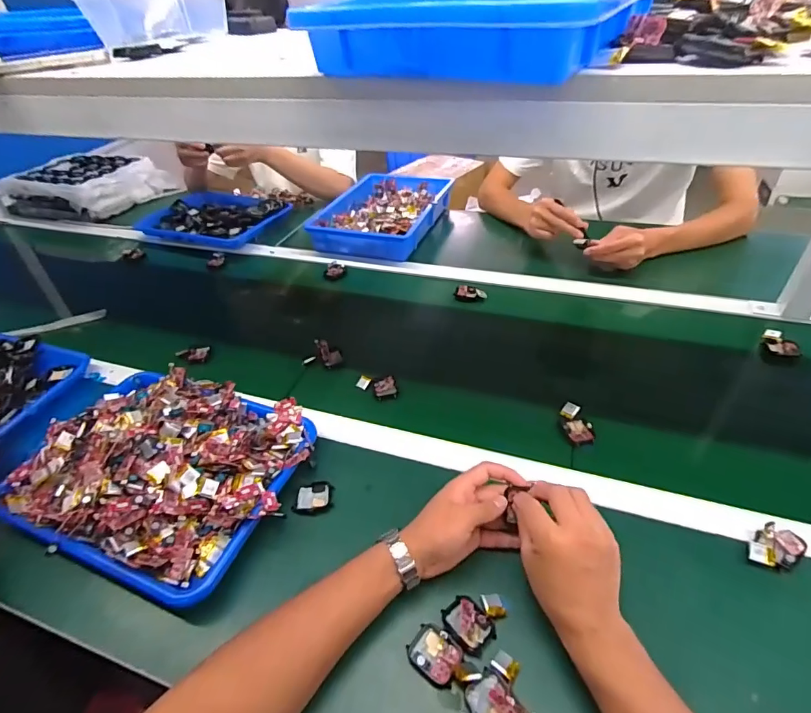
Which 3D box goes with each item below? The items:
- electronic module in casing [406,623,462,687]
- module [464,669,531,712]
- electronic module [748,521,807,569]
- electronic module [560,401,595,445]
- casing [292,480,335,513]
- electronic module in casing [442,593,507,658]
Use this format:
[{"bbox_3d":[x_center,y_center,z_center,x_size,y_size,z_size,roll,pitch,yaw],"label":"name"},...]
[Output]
[{"bbox_3d":[0.027,0.273,0.419,0.047,0.007,0.039,25,49,30],"label":"electronic module in casing"},{"bbox_3d":[0.076,0.296,0.387,0.038,0.018,0.047,-27,46,-23],"label":"module"},{"bbox_3d":[0.376,0.195,0.463,0.051,0.012,0.038,-31,47,-27],"label":"electronic module"},{"bbox_3d":[0.229,0.089,0.605,0.034,0.018,0.063,-4,41,1],"label":"electronic module"},{"bbox_3d":[-0.110,0.169,0.552,0.045,0.009,0.041,5,45,-7],"label":"casing"},{"bbox_3d":[0.068,0.248,0.440,0.056,0.018,0.047,-33,48,-28],"label":"electronic module in casing"}]

